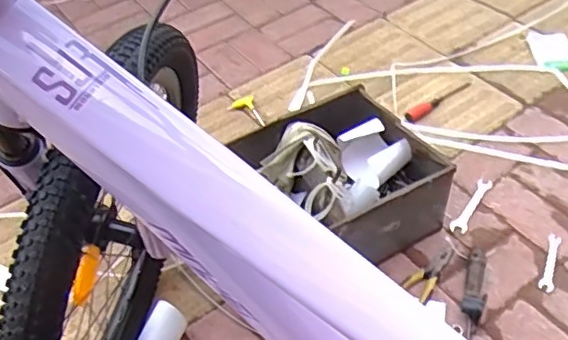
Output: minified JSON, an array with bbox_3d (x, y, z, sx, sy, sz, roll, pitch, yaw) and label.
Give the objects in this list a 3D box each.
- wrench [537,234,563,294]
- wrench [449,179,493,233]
[{"bbox_3d":[0.469,0.164,1.020,0.026,0.005,0.121,15,50,20],"label":"wrench"},{"bbox_3d":[0.363,0.068,1.120,0.029,0.009,0.153,24,54,26],"label":"wrench"}]

